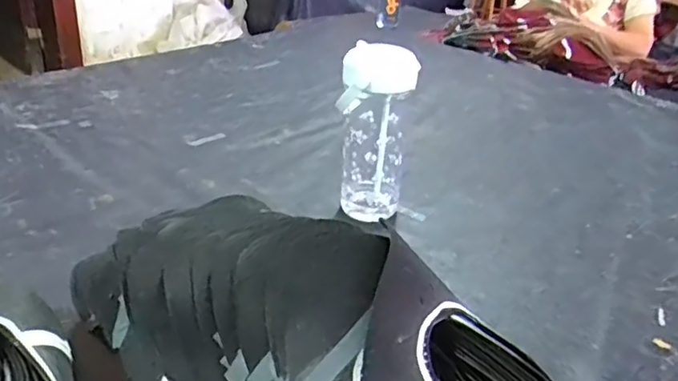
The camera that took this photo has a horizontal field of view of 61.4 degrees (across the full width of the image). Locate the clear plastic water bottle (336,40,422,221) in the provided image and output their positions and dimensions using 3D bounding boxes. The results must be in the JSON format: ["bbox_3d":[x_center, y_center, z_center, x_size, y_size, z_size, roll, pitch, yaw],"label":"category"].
[{"bbox_3d":[0.042,-0.067,0.707,0.085,0.214,0.075,8,29,4],"label":"clear plastic water bottle"}]

